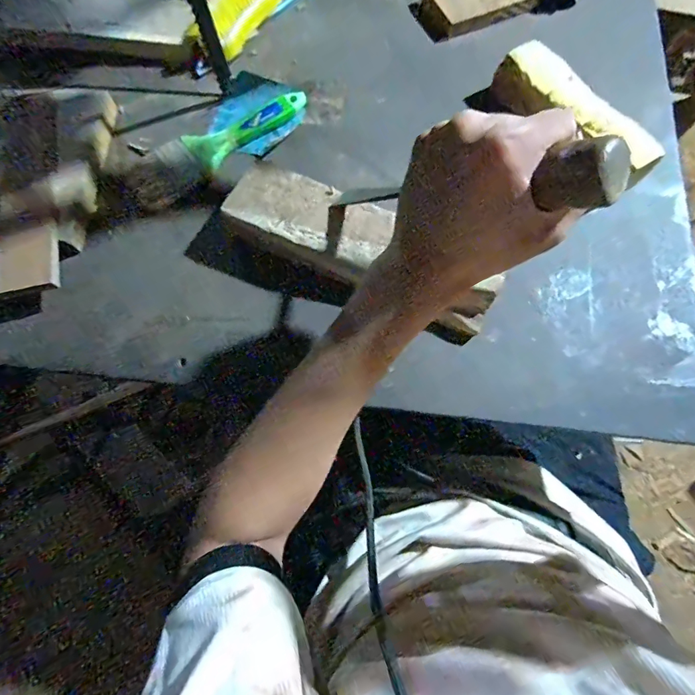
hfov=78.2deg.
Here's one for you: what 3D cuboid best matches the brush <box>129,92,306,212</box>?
[{"bbox_3d":[-0.127,-0.206,0.428,0.195,0.011,0.054,-35,74,-10],"label":"brush"}]

